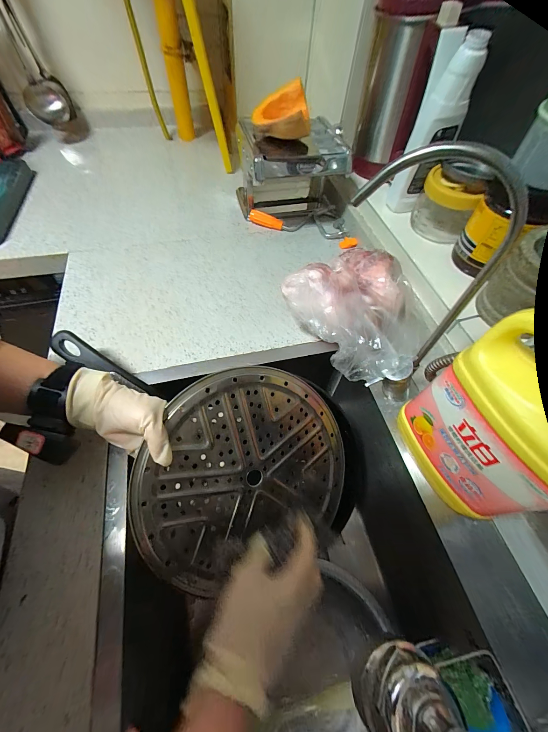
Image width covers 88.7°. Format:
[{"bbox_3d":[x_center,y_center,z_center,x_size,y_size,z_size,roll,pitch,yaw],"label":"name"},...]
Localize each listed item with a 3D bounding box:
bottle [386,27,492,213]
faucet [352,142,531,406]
[{"bbox_3d":[0.239,-0.350,0.435,0.062,0.214,0.067,18,59,7],"label":"bottle"},{"bbox_3d":[0.130,-0.058,0.306,0.140,0.300,0.030,20,60,10],"label":"faucet"}]

